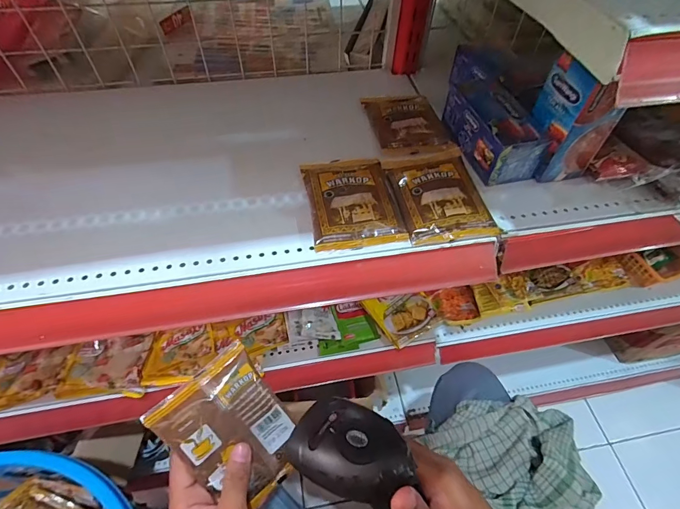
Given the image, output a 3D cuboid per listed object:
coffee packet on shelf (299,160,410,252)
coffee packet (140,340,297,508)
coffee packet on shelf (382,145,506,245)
[{"bbox_3d":[0.012,-0.061,0.406,0.094,0.016,0.122,-8,56,-8],"label":"coffee packet on shelf"},{"bbox_3d":[-0.091,0.156,0.330,0.089,0.015,0.122,-39,97,-25],"label":"coffee packet"},{"bbox_3d":[0.108,-0.073,0.414,0.097,0.016,0.130,-7,55,-7],"label":"coffee packet on shelf"}]

